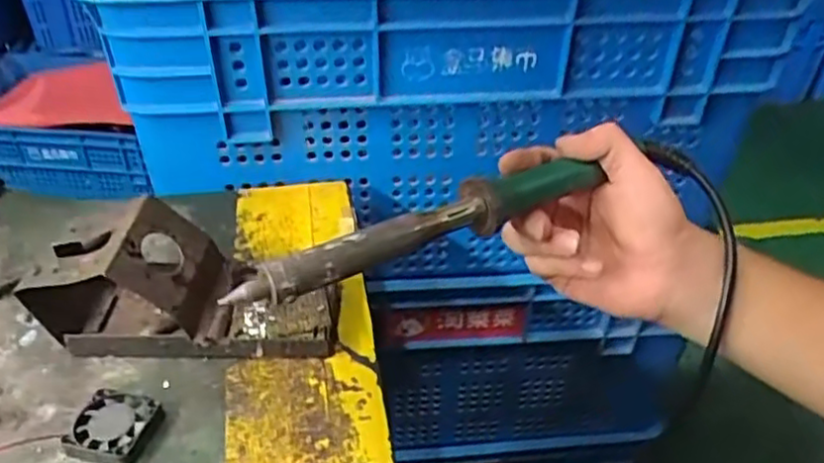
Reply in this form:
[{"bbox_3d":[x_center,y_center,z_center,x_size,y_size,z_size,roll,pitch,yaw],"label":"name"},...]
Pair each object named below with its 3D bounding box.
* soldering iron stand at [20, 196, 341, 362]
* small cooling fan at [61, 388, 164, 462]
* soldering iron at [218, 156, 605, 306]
[{"bbox_3d":[-0.138,0.030,0.433,0.177,0.082,0.073,-3,37,-5],"label":"soldering iron stand"},{"bbox_3d":[-0.165,0.108,0.386,0.043,0.010,0.041,6,37,6],"label":"small cooling fan"},{"bbox_3d":[0.014,-0.005,0.359,0.219,0.020,0.021,-20,42,-28],"label":"soldering iron"}]

